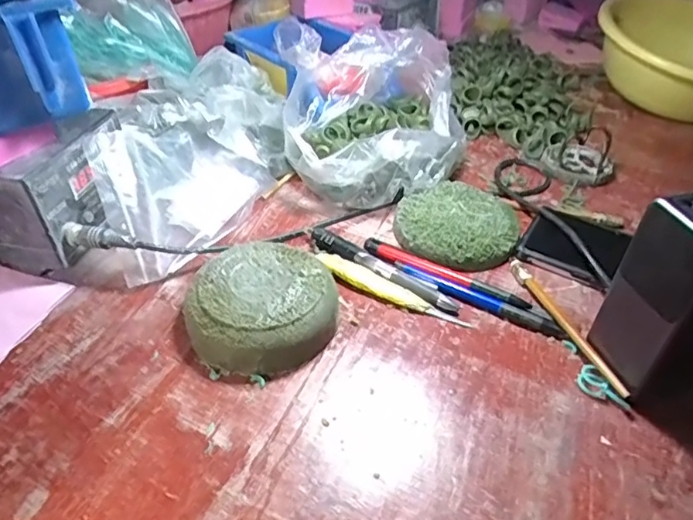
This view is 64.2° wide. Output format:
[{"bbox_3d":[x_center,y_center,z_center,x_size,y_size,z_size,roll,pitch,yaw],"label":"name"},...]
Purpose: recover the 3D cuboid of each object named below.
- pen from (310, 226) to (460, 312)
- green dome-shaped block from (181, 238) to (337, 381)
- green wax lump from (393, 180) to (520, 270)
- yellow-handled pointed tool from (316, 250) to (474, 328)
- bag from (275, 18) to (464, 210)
[{"bbox_3d":[0.027,0.007,0.449,0.138,0.012,0.018,26,46,24],"label":"pen"},{"bbox_3d":[-0.059,0.033,0.393,0.096,0.036,0.103,33,49,30],"label":"green dome-shaped block"},{"bbox_3d":[0.097,-0.033,0.490,0.103,0.022,0.098,2,41,-2],"label":"green wax lump"},{"bbox_3d":[0.031,0.023,0.433,0.132,0.011,0.019,25,45,24],"label":"yellow-handled pointed tool"},{"bbox_3d":[0.027,-0.150,0.558,0.175,0.111,0.201,-1,41,-5],"label":"bag"}]

